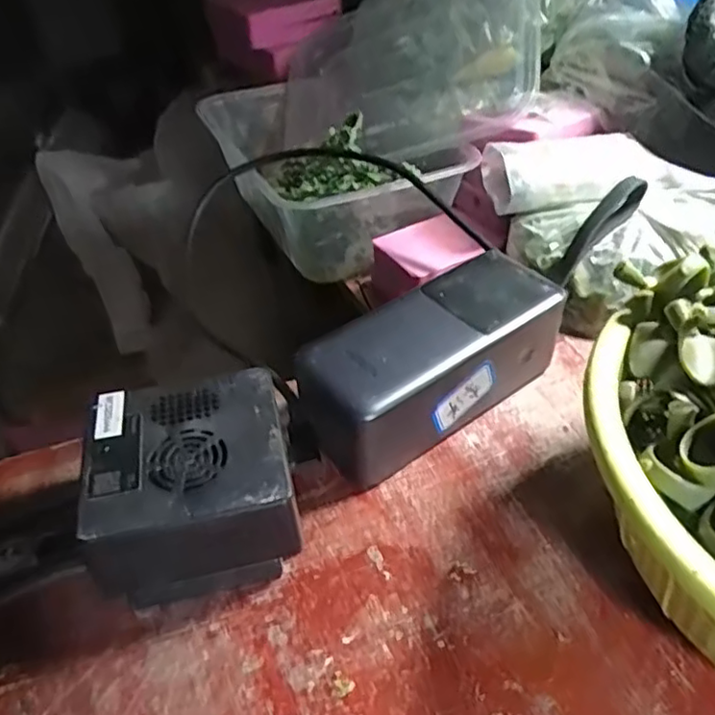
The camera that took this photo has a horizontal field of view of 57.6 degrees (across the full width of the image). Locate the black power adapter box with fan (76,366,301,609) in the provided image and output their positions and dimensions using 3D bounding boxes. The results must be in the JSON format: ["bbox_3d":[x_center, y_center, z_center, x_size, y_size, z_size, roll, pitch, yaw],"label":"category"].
[{"bbox_3d":[-0.066,0.053,0.266,0.075,0.051,0.069,-11,43,-8],"label":"black power adapter box with fan"}]

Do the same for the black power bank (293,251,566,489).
[{"bbox_3d":[0.034,0.004,0.311,0.131,0.055,0.053,-28,47,-24],"label":"black power bank"}]

